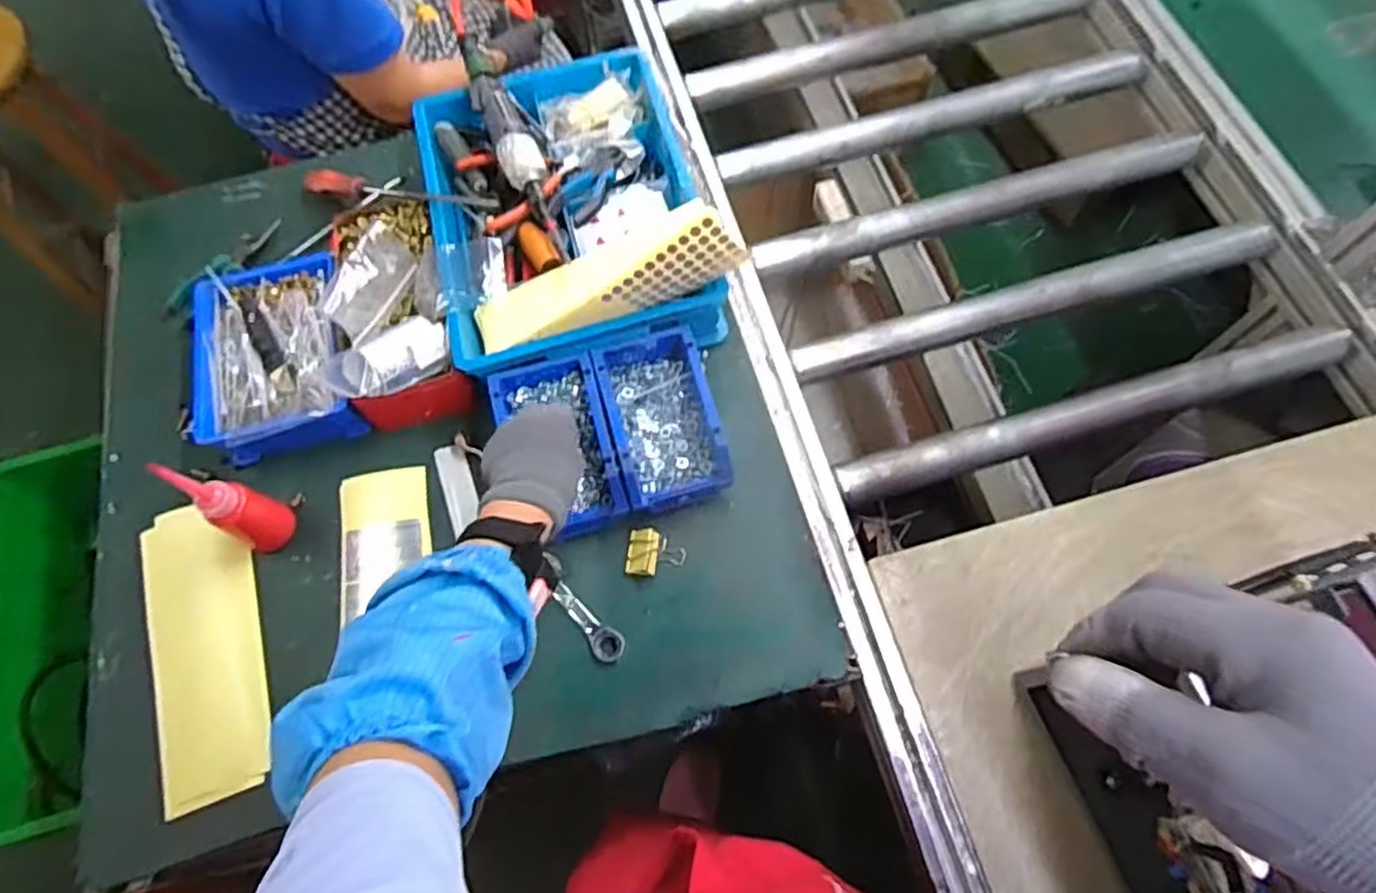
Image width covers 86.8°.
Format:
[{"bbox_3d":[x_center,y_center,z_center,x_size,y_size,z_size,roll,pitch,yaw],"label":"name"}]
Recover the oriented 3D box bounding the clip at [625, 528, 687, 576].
[{"bbox_3d":[-0.031,0.103,0.695,0.053,0.022,0.043,5,68,5],"label":"clip"}]

